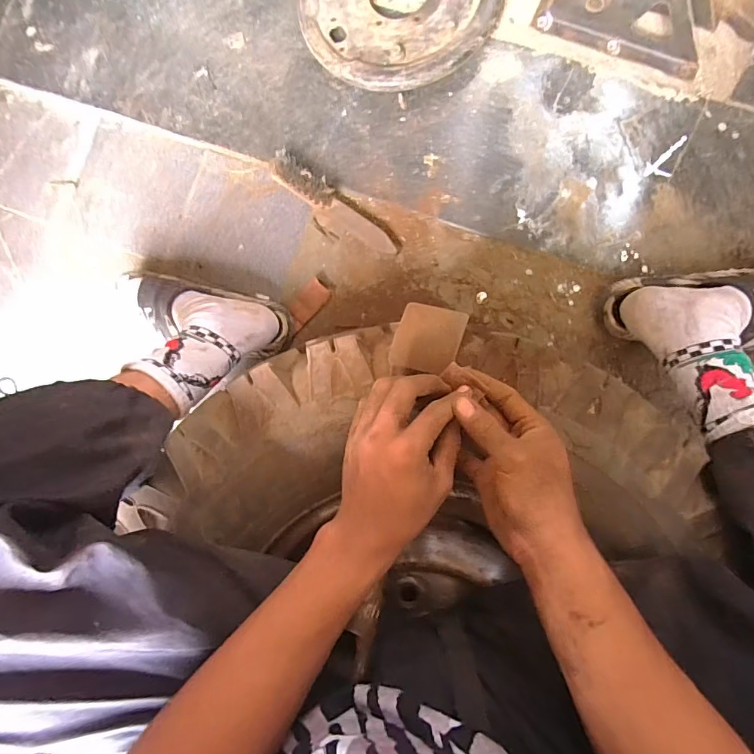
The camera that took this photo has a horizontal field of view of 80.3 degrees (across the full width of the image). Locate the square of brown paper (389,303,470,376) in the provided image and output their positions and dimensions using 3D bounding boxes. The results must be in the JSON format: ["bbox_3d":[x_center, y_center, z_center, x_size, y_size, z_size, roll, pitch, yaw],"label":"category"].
[{"bbox_3d":[0.049,-0.037,0.428,0.063,0.005,0.065,16,80,16],"label":"square of brown paper"}]

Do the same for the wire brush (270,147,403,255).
[{"bbox_3d":[-0.064,-0.256,0.669,0.229,0.041,0.059,38,95,2],"label":"wire brush"}]

